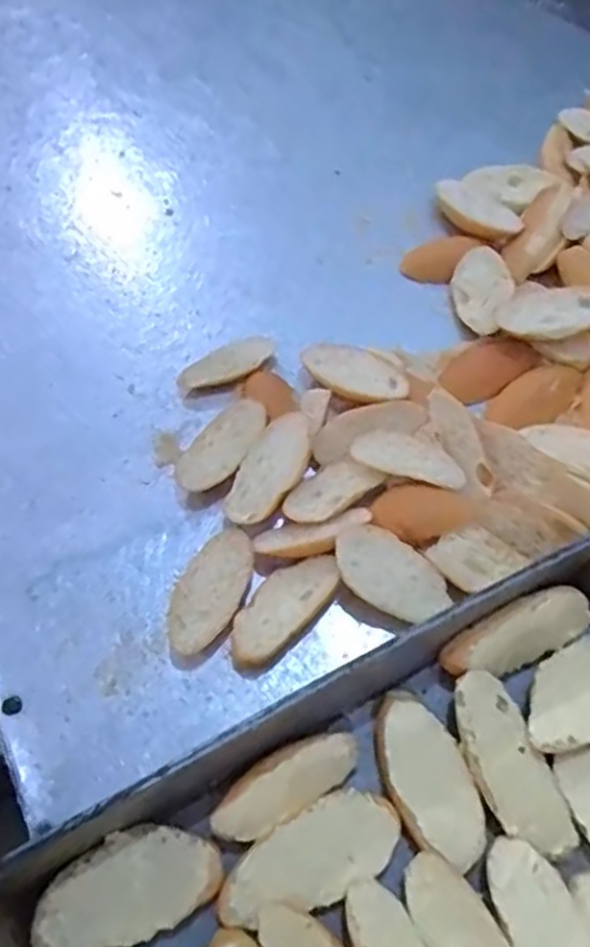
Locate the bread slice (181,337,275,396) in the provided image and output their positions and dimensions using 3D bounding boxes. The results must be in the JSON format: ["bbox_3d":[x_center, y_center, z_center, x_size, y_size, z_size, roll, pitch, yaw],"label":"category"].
[{"bbox_3d":[-0.051,-0.080,0.521,0.075,0.009,0.033,-22,63,-11],"label":"bread slice"}]

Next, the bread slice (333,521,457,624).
[{"bbox_3d":[0.058,0.060,0.424,0.072,0.009,0.044,35,67,18],"label":"bread slice"}]

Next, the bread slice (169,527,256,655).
[{"bbox_3d":[-0.051,0.074,0.434,0.037,0.019,0.078,19,64,11],"label":"bread slice"}]

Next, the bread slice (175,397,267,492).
[{"bbox_3d":[-0.049,-0.018,0.478,0.037,0.016,0.076,33,67,18],"label":"bread slice"}]

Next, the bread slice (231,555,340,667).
[{"bbox_3d":[-0.007,0.082,0.428,0.035,0.019,0.082,38,68,19],"label":"bread slice"}]

